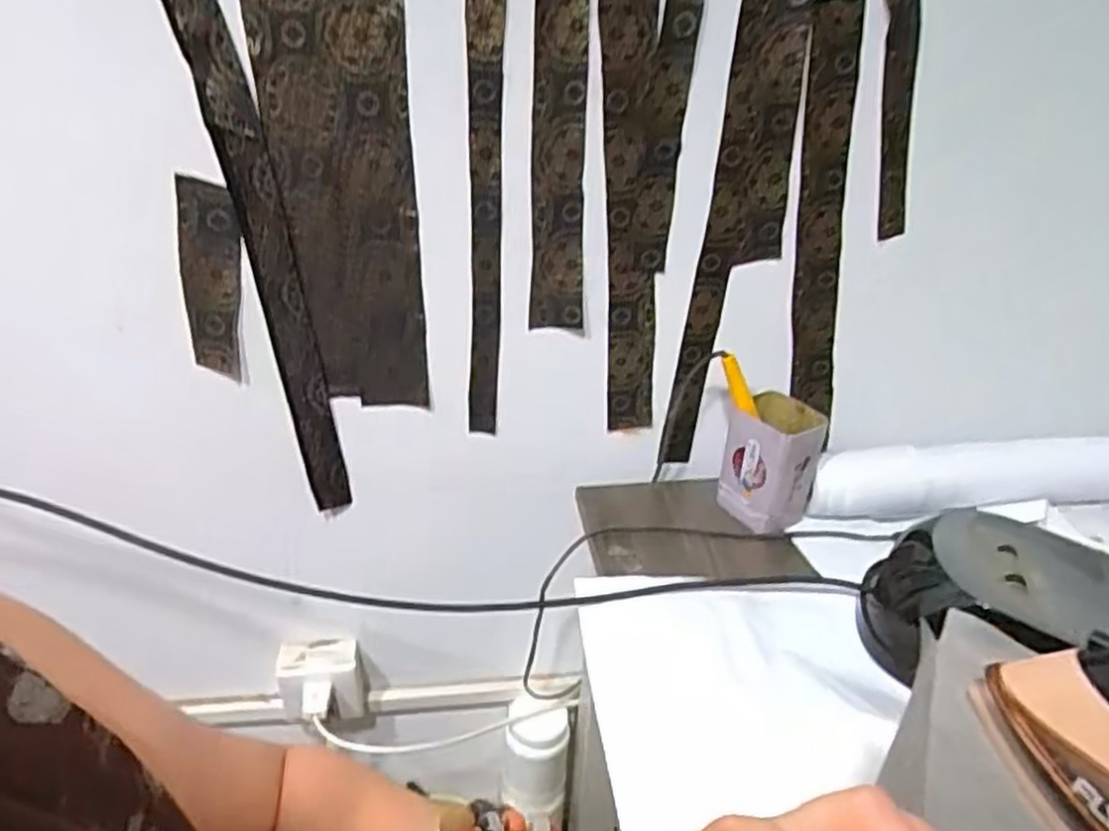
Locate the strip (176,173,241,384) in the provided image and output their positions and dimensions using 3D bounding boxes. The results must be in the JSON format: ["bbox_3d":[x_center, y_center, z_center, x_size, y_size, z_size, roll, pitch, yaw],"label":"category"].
[{"bbox_3d":[-0.300,-0.115,0.676,0.052,0.178,0.006,12,31,-3],"label":"strip"}]

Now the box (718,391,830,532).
[{"bbox_3d":[0.207,0.051,0.748,0.073,0.124,0.065,30,38,36],"label":"box"}]

